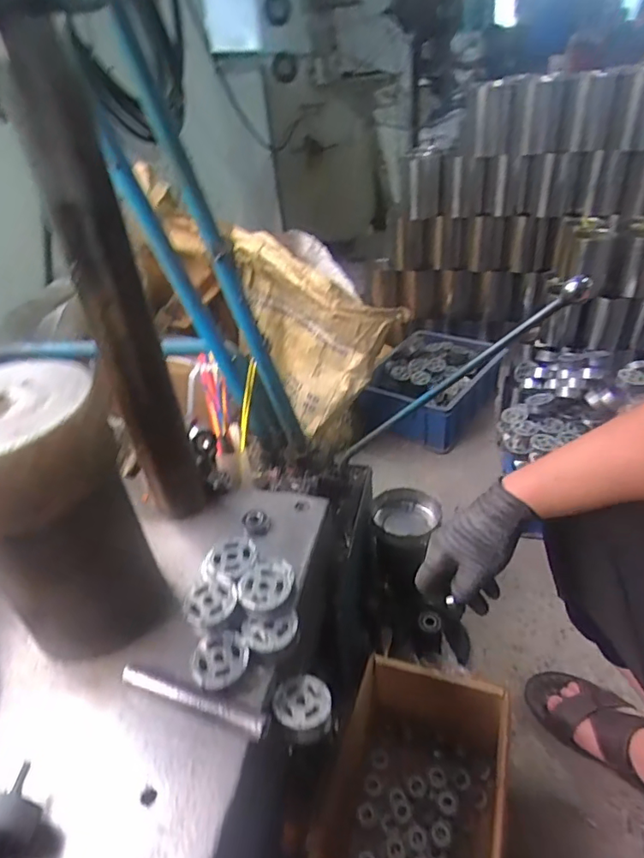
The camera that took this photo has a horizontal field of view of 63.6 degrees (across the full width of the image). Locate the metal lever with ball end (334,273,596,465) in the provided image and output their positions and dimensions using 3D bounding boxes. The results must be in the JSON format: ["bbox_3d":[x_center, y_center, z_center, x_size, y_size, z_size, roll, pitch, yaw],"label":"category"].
[{"bbox_3d":[0.154,-0.054,0.667,0.025,0.413,0.020,43,43,-9],"label":"metal lever with ball end"}]

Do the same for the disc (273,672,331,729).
[{"bbox_3d":[-0.017,0.243,0.468,0.050,0.009,0.050,-5,36,4],"label":"disc"}]

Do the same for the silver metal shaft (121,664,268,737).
[{"bbox_3d":[-0.109,0.231,0.442,0.138,0.020,0.016,8,39,21],"label":"silver metal shaft"}]

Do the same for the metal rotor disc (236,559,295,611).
[{"bbox_3d":[-0.050,0.152,0.501,0.061,0.015,0.047,-25,39,-22],"label":"metal rotor disc"}]

